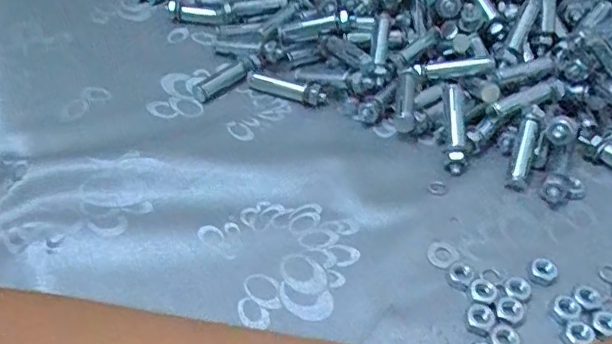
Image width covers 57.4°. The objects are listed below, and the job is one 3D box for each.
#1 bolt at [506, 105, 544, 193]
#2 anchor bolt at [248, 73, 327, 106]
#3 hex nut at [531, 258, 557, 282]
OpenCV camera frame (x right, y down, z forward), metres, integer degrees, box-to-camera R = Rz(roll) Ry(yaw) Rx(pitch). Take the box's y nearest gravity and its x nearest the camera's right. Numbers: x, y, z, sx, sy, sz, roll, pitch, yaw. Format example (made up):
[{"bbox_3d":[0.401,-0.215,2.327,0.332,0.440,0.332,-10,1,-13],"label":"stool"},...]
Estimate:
[{"bbox_3d":[0.129,-0.015,0.327,0.010,0.006,0.055,16,71,18],"label":"bolt"},{"bbox_3d":[-0.012,-0.056,0.369,0.051,0.010,0.012,18,47,13],"label":"anchor bolt"},{"bbox_3d":[0.119,0.049,0.280,0.012,0.004,0.012,-12,48,-15],"label":"hex nut"}]

